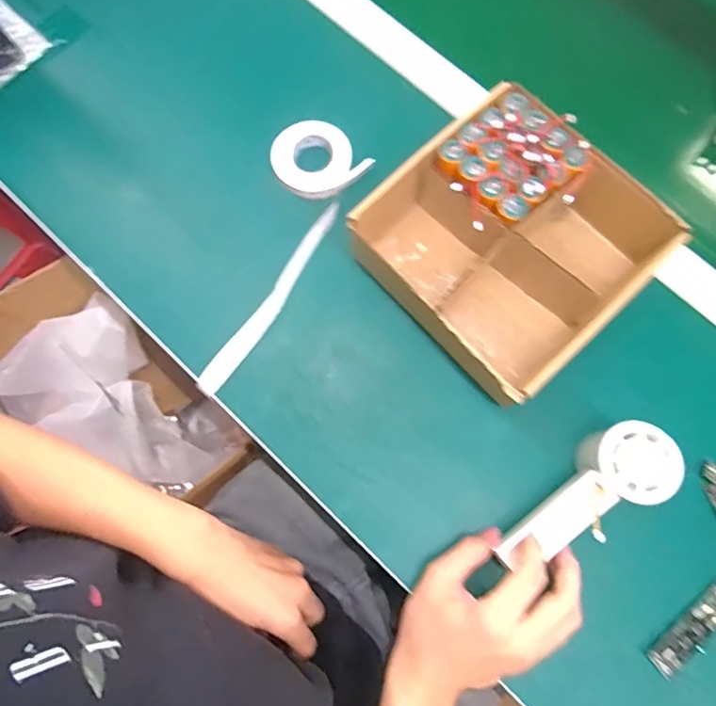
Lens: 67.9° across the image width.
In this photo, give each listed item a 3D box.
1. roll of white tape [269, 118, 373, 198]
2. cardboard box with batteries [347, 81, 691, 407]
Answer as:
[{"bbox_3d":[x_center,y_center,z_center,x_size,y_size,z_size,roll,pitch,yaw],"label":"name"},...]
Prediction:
[{"bbox_3d":[-0.039,-0.183,0.502,0.077,0.015,0.077,0,78,0],"label":"roll of white tape"},{"bbox_3d":[0.122,-0.095,0.444,0.204,0.074,0.204,-40,81,-8],"label":"cardboard box with batteries"}]

